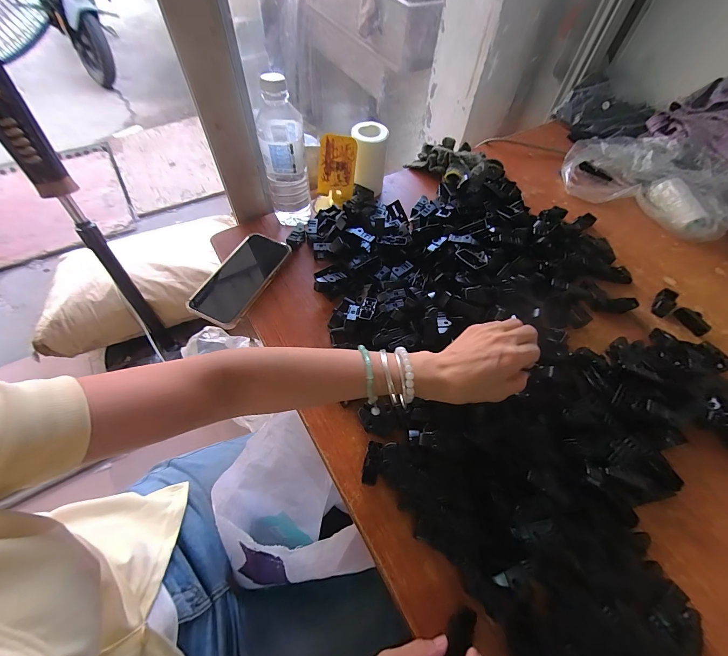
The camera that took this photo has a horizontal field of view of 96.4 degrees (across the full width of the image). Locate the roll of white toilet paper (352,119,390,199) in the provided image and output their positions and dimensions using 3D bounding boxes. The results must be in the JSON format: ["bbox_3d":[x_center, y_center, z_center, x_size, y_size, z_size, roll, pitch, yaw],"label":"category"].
[{"bbox_3d":[0.009,-0.308,0.588,0.057,0.091,0.061,1,58,-2],"label":"roll of white toilet paper"}]

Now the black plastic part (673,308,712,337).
[{"bbox_3d":[0.499,-0.011,0.493,0.016,0.020,0.046,-20,61,-15],"label":"black plastic part"}]

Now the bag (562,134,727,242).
[{"bbox_3d":[0.563,-0.301,0.643,0.304,0.073,0.199,31,62,15],"label":"bag"}]

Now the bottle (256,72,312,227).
[{"bbox_3d":[-0.121,-0.261,0.495,0.062,0.199,0.065,-5,59,-6],"label":"bottle"}]

